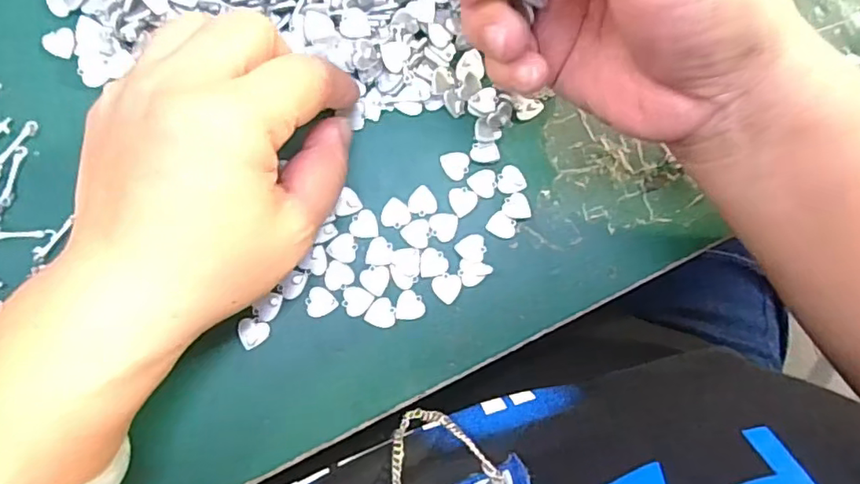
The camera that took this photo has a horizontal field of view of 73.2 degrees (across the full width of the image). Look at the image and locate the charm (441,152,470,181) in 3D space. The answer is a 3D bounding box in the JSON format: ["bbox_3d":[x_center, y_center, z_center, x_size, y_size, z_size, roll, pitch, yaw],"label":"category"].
[{"bbox_3d":[0.012,-0.033,0.252,0.012,0.004,0.012,0,86,-5],"label":"charm"}]

